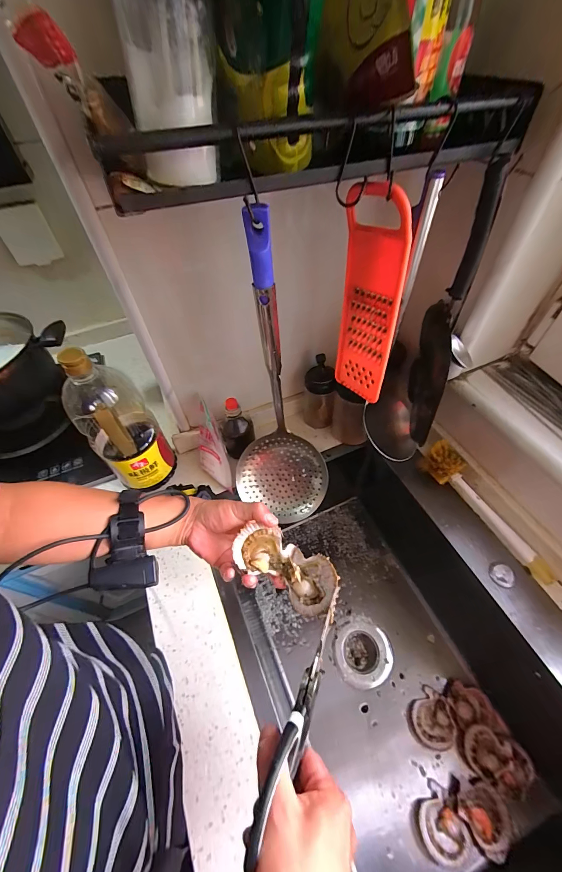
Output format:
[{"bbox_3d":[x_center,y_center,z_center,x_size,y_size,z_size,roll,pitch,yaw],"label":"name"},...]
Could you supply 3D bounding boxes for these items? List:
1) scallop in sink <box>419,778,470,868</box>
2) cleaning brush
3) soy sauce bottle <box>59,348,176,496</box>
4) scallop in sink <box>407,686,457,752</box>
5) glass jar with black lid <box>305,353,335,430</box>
[{"bbox_3d":[0.239,0.587,0.482,0.067,0.034,0.080,-21,54,-13],"label":"scallop in sink"},{"bbox_3d":[0.347,0.116,0.531,0.050,0.064,0.255,-29,56,-18],"label":"cleaning brush"},{"bbox_3d":[-0.267,-0.029,0.515,0.101,0.258,0.101,-33,57,-21],"label":"soy sauce bottle"},{"bbox_3d":[0.260,0.490,0.546,0.075,0.015,0.071,-2,52,2],"label":"scallop in sink"},{"bbox_3d":[0.078,-0.090,0.646,0.060,0.157,0.060,-2,52,2],"label":"glass jar with black lid"}]

